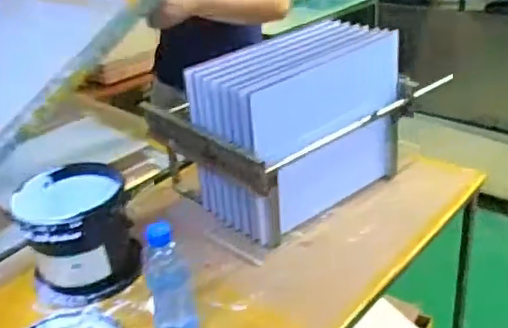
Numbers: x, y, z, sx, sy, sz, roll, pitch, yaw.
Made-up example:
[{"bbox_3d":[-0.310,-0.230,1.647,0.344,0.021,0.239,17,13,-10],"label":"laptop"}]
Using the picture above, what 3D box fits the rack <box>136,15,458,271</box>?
[{"bbox_3d":[0.046,-0.101,1.315,0.442,0.359,0.383,-23,32,-32],"label":"rack"}]

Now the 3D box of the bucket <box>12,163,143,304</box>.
[{"bbox_3d":[-0.337,0.127,1.123,0.187,0.197,0.199,-4,27,2],"label":"bucket"}]

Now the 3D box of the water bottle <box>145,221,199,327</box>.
[{"bbox_3d":[-0.128,0.191,0.921,0.068,0.211,0.056,-11,28,-11],"label":"water bottle"}]

